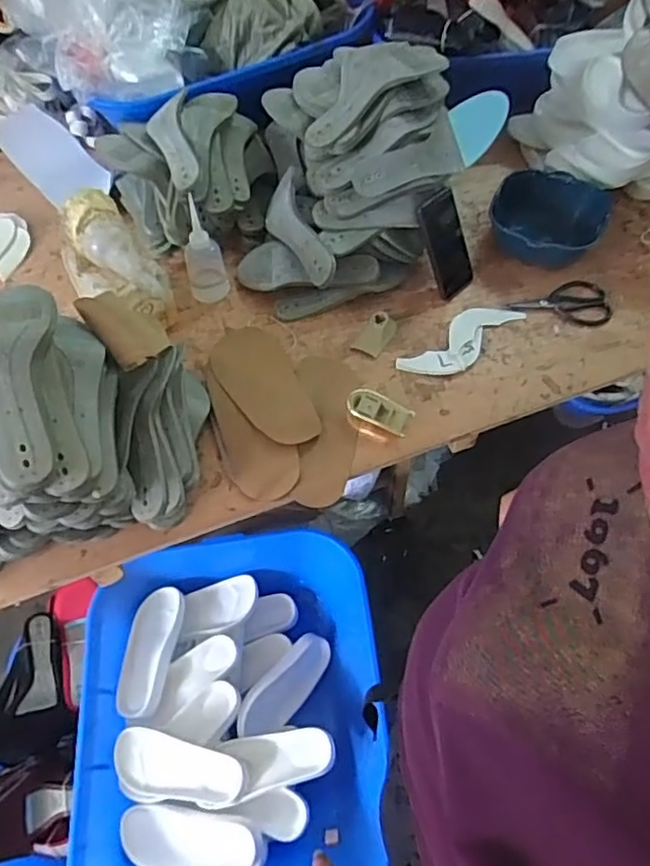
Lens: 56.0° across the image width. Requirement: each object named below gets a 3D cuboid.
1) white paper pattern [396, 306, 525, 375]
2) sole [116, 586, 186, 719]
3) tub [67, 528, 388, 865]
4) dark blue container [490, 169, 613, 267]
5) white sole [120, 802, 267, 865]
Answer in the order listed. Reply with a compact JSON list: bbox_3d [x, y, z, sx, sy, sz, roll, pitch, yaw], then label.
[{"bbox_3d":[0.220,-0.149,0.971,0.221,0.010,0.080,-37,65,-19],"label":"white paper pattern"},{"bbox_3d":[-0.326,0.404,1.139,0.083,0.021,0.227,7,59,6],"label":"sole"},{"bbox_3d":[-0.165,0.489,1.086,0.506,0.156,0.598,-5,58,-2],"label":"tub"},{"bbox_3d":[0.388,-0.375,1.067,0.185,0.072,0.227,25,62,16],"label":"dark blue container"},{"bbox_3d":[-0.215,0.662,0.989,0.232,0.028,0.093,4,59,4],"label":"white sole"}]

